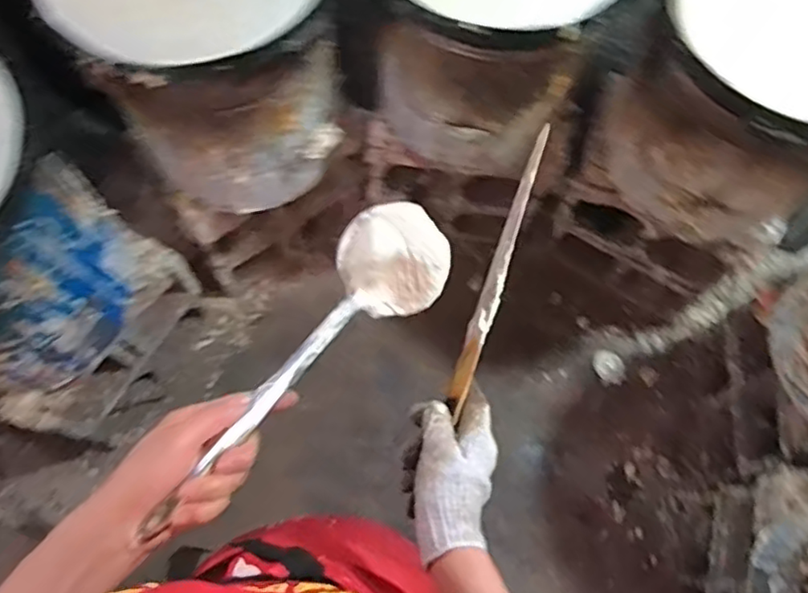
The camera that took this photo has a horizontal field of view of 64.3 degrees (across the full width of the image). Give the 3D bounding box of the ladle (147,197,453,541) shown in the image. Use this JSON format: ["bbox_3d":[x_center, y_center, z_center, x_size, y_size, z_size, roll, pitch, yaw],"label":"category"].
[{"bbox_3d":[-0.086,0.051,0.551,0.099,0.059,0.337,37,64,11],"label":"ladle"}]

